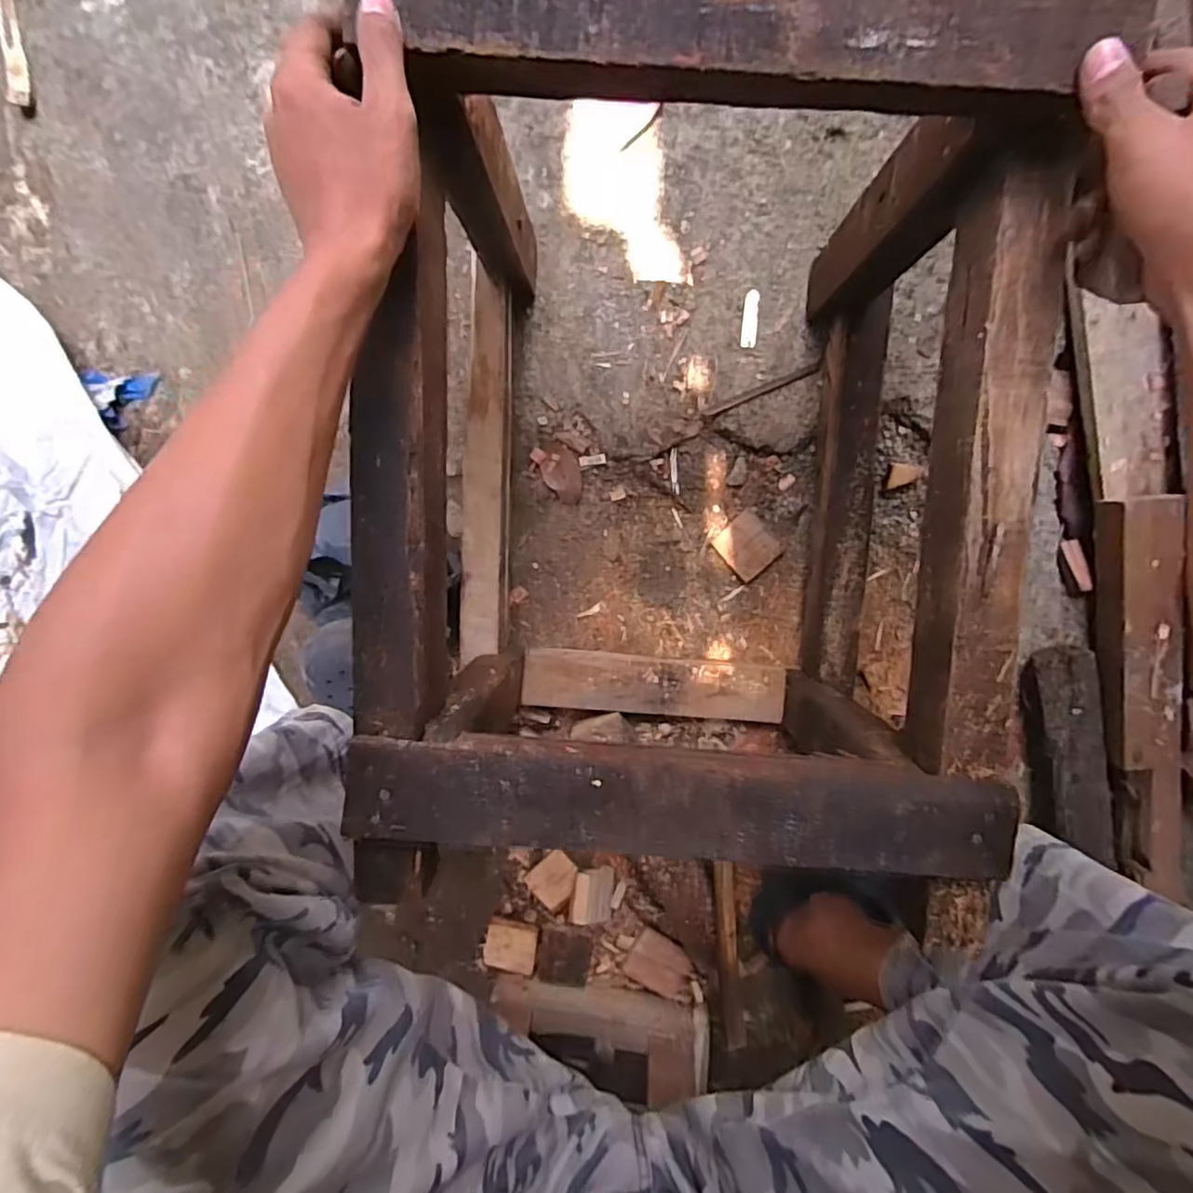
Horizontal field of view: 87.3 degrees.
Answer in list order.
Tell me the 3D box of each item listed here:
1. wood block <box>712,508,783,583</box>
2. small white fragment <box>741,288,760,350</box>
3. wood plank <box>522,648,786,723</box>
[{"bbox_3d":[0.177,-0.059,0.729,0.063,0.020,0.064,-38,95,5],"label":"wood block"},{"bbox_3d":[0.166,-0.299,0.672,0.016,0.004,0.057,6,100,11],"label":"small white fragment"},{"bbox_3d":[0.062,0.100,0.690,0.281,0.016,0.066,4,97,0],"label":"wood plank"}]

